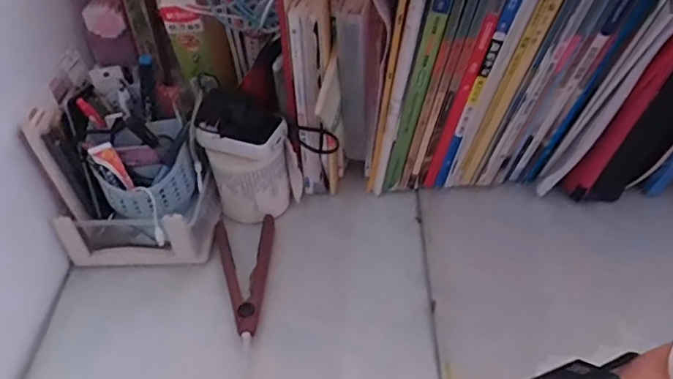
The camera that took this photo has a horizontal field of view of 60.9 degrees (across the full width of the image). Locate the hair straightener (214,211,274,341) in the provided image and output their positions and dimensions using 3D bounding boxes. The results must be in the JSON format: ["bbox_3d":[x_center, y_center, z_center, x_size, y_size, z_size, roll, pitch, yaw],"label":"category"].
[{"bbox_3d":[-0.115,0.100,0.669,0.071,0.023,0.168,-2,43,3],"label":"hair straightener"}]

